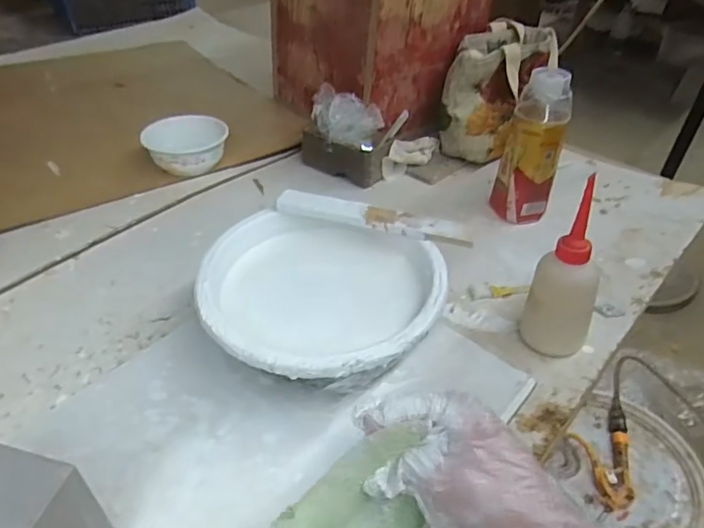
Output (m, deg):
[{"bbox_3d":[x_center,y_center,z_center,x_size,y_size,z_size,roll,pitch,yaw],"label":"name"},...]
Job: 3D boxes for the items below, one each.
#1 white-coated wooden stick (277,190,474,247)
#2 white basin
[{"bbox_3d":[0.021,-0.046,0.534,0.198,0.014,0.029,13,41,13],"label":"white-coated wooden stick"},{"bbox_3d":[-0.027,0.043,0.496,0.209,0.083,0.196,1,40,-1],"label":"white basin"}]

